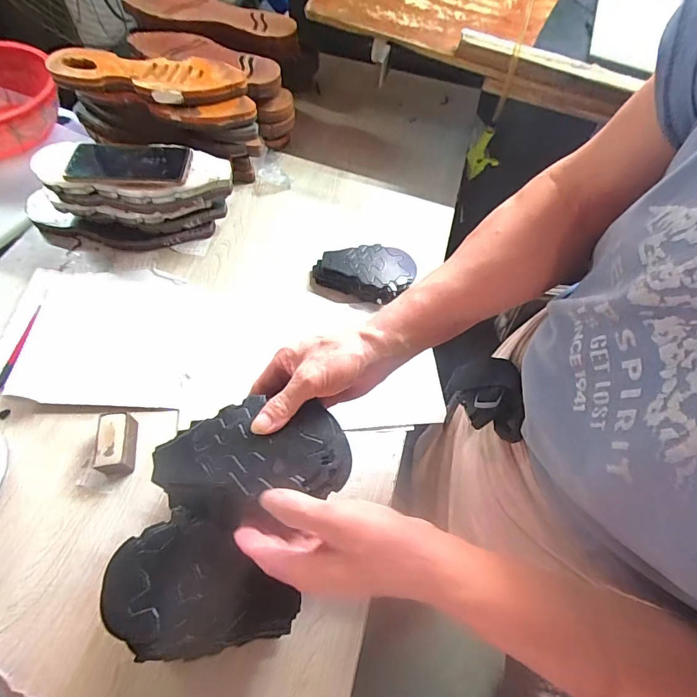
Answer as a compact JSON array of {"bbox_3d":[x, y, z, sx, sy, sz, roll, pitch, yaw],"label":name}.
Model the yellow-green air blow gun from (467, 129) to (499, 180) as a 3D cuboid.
[{"bbox_3d":[0.259,-0.366,0.812,0.039,0.131,0.054,5,81,-1],"label":"yellow-green air blow gun"}]

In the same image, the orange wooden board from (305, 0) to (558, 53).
[{"bbox_3d":[0.155,-0.628,0.748,0.392,0.033,0.294,21,62,7],"label":"orange wooden board"}]

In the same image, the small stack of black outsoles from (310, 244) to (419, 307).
[{"bbox_3d":[0.026,-0.126,0.664,0.151,0.040,0.097,20,62,7],"label":"small stack of black outsoles"}]

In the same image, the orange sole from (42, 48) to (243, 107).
[{"bbox_3d":[-0.312,-0.430,0.650,0.290,0.025,0.096,12,61,2],"label":"orange sole"}]

